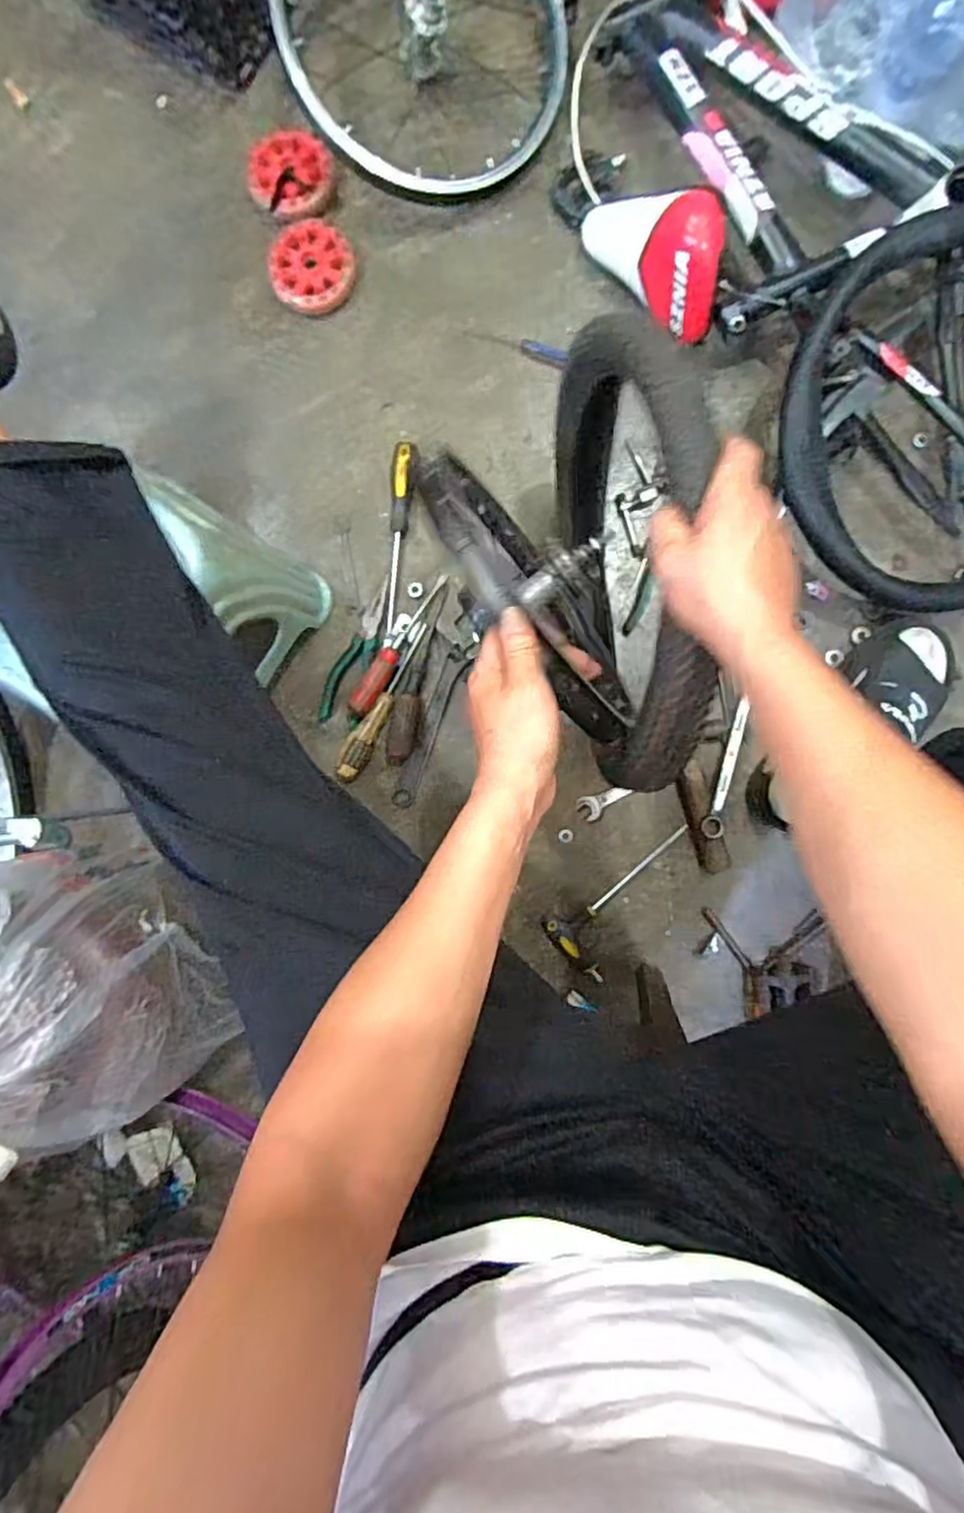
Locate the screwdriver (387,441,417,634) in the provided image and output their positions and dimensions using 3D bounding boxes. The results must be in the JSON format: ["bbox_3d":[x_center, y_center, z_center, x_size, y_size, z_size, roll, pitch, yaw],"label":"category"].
[{"bbox_3d":[-0.098,-0.257,0.768,0.029,0.035,0.211,6,92,2],"label":"screwdriver"}]

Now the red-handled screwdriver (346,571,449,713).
[{"bbox_3d":[-0.097,-0.133,0.759,0.026,0.026,0.190,33,93,1],"label":"red-handled screwdriver"}]

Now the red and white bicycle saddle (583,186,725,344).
[{"bbox_3d":[0.184,-0.546,0.693,0.047,0.129,0.186,-29,73,-11],"label":"red and white bicycle saddle"}]

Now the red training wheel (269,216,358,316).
[{"bbox_3d":[-0.198,-0.573,0.759,0.097,0.018,0.102,0,92,2],"label":"red training wheel"}]

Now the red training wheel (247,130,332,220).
[{"bbox_3d":[-0.224,-0.684,0.759,0.097,0.026,0.107,-13,92,3],"label":"red training wheel"}]

